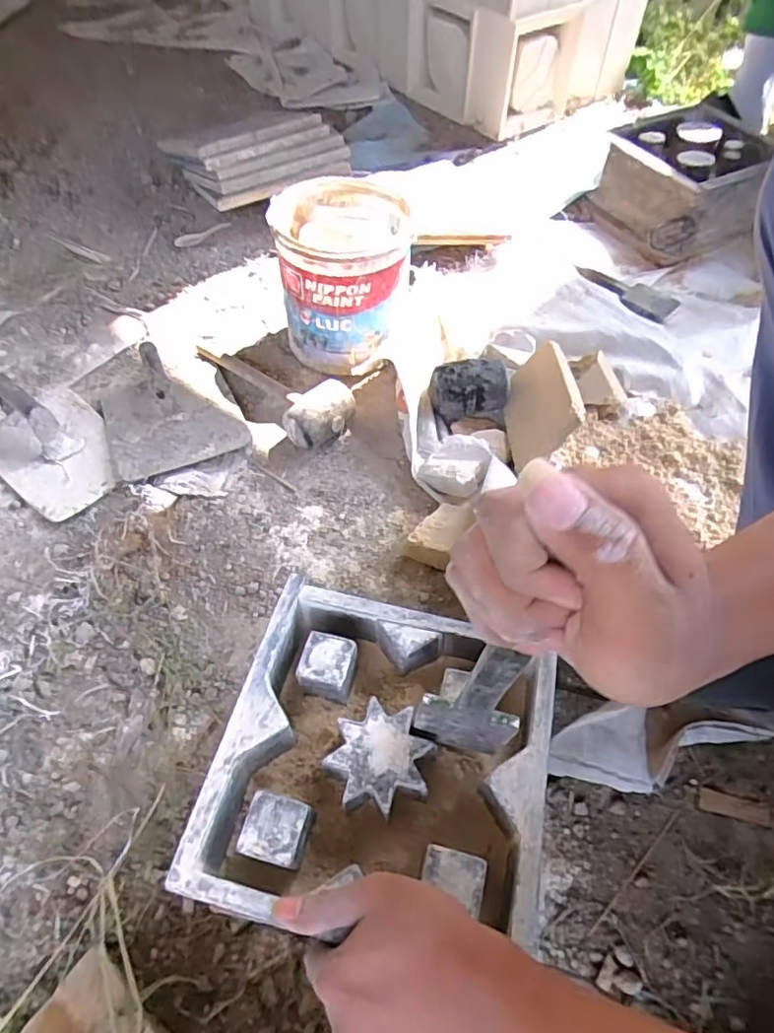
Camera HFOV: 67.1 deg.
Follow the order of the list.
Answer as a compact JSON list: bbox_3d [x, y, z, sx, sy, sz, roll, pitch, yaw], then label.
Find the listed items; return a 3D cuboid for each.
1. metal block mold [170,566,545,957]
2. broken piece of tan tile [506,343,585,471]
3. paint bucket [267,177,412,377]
[{"bbox_3d":[-0.001,0.180,0.436,0.225,0.062,0.220,11,56,8],"label":"metal block mold"},{"bbox_3d":[0.186,-0.139,0.722,0.017,0.106,0.192,26,37,-20],"label":"broken piece of tan tile"},{"bbox_3d":[-0.060,-0.327,0.812,0.173,0.185,0.175,0,56,0],"label":"paint bucket"}]

